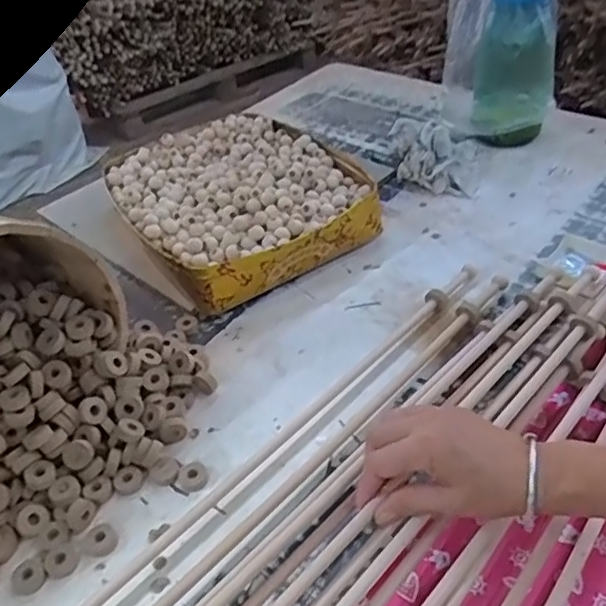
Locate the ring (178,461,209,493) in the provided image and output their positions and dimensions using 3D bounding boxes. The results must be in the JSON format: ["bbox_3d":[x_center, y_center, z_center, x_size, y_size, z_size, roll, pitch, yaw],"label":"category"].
[{"bbox_3d":[-0.099,0.155,0.545,0.027,0.007,0.027,-5,39,4],"label":"ring"}]

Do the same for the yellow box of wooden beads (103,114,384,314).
[{"bbox_3d":[-0.091,-0.150,0.830,0.292,0.064,0.359,-24,42,-19],"label":"yellow box of wooden beads"}]

